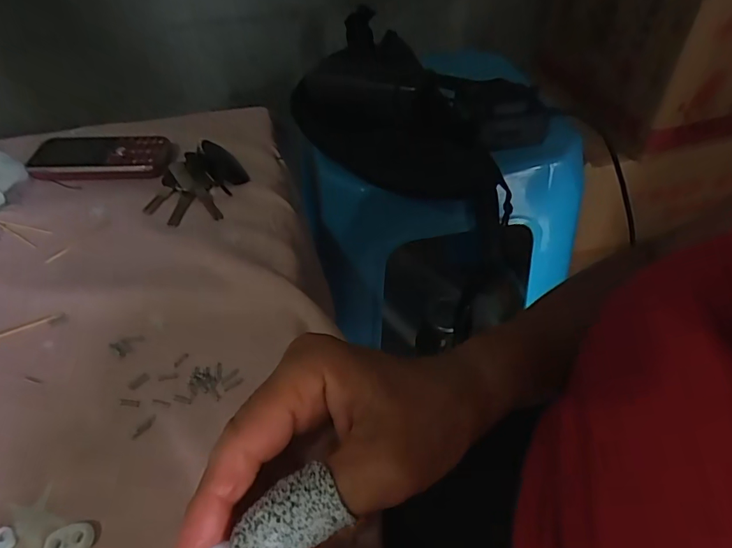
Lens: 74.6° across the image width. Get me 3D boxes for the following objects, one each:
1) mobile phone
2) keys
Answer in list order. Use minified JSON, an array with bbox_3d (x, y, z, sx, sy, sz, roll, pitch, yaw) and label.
[{"bbox_3d":[-0.248,-0.110,0.449,0.128,0.014,0.058,3,48,3],"label":"mobile phone"},{"bbox_3d":[-0.147,-0.084,0.419,0.068,0.014,0.097,13,49,13],"label":"keys"}]

